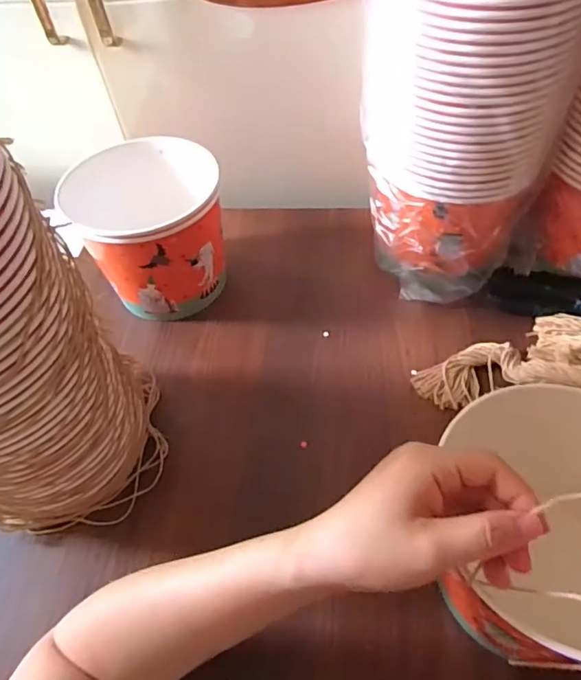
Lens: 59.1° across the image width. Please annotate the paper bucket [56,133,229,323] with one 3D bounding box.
[{"bbox_3d":[-0.151,-0.120,0.569,0.147,0.152,0.154,-3,52,4],"label":"paper bucket"}]

